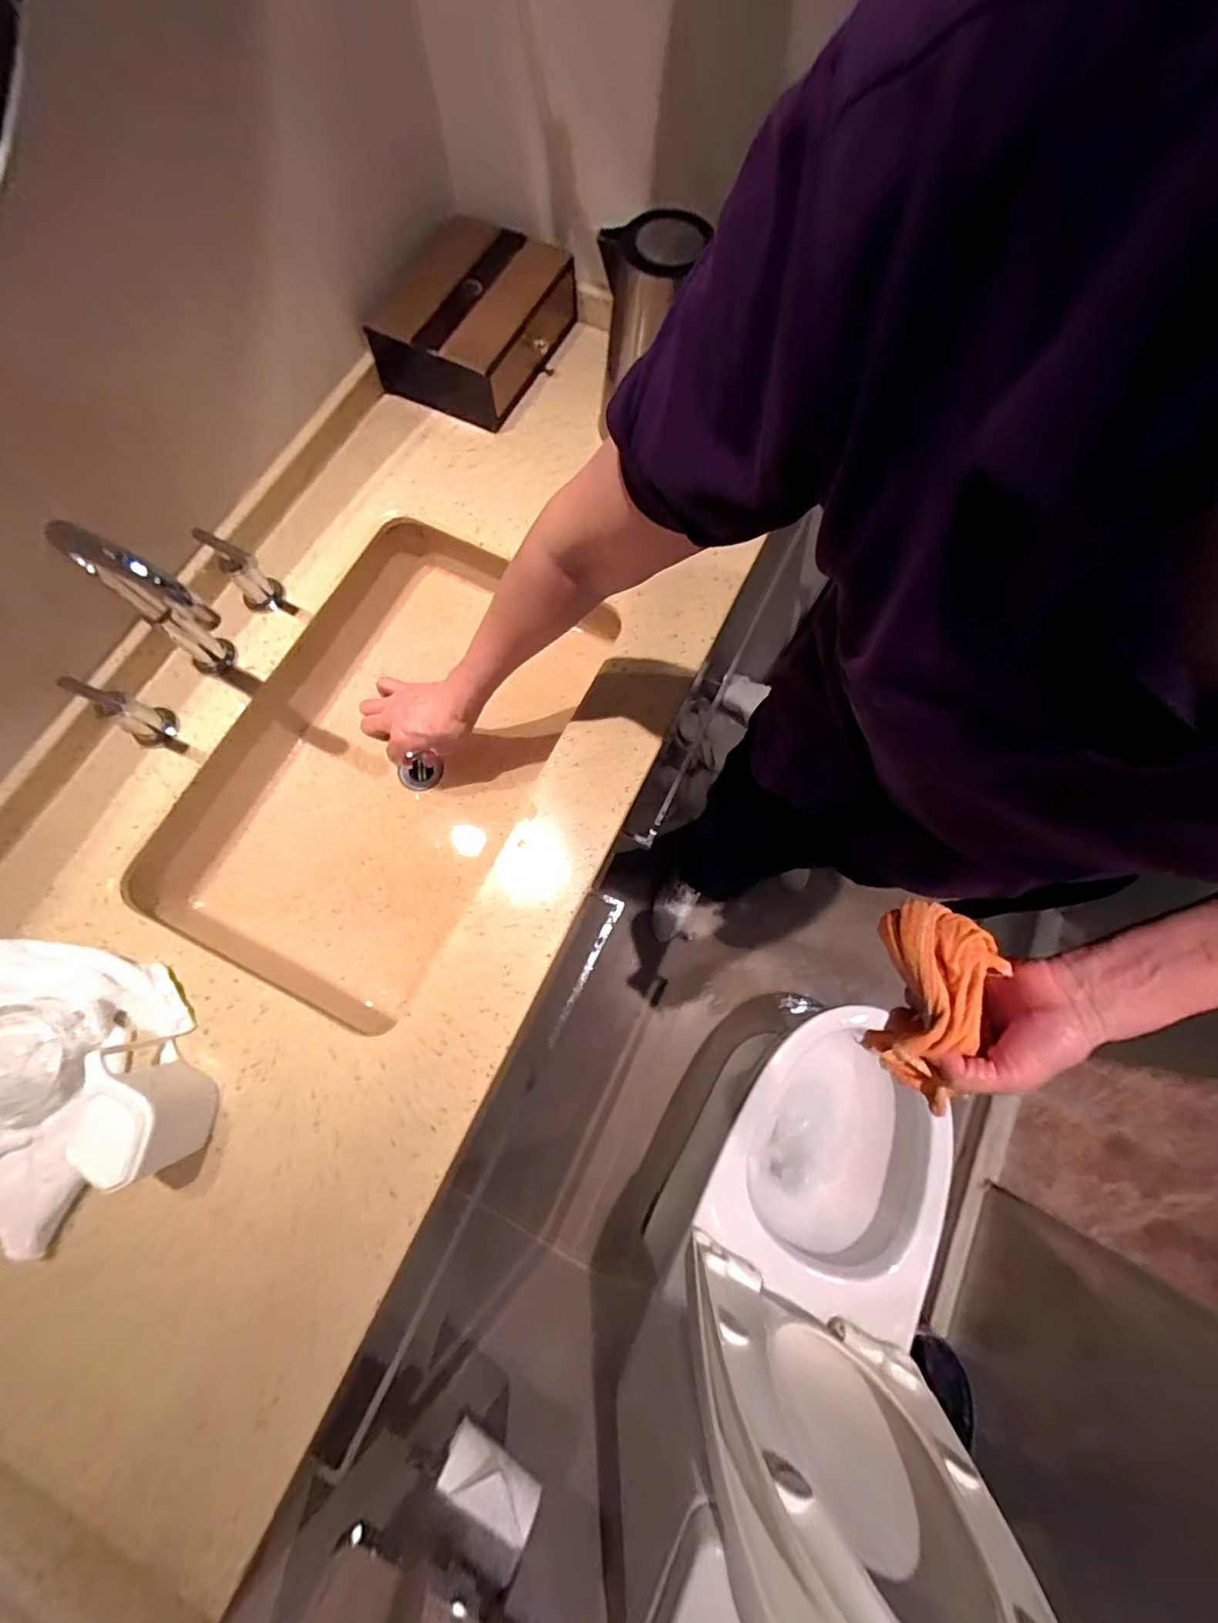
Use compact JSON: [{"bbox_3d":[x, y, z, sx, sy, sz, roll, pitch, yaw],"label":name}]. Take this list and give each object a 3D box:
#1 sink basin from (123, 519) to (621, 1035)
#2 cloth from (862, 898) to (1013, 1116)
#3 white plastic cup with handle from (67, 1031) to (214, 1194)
[{"bbox_3d":[-0.270,-0.072,0.680,0.366,0.112,0.582,25,73,7],"label":"sink basin"},{"bbox_3d":[0.259,0.156,0.409,0.081,0.061,0.156,6,98,1],"label":"cloth"},{"bbox_3d":[-0.405,0.260,0.466,0.059,0.085,0.111,-11,75,-4],"label":"white plastic cup with handle"}]

